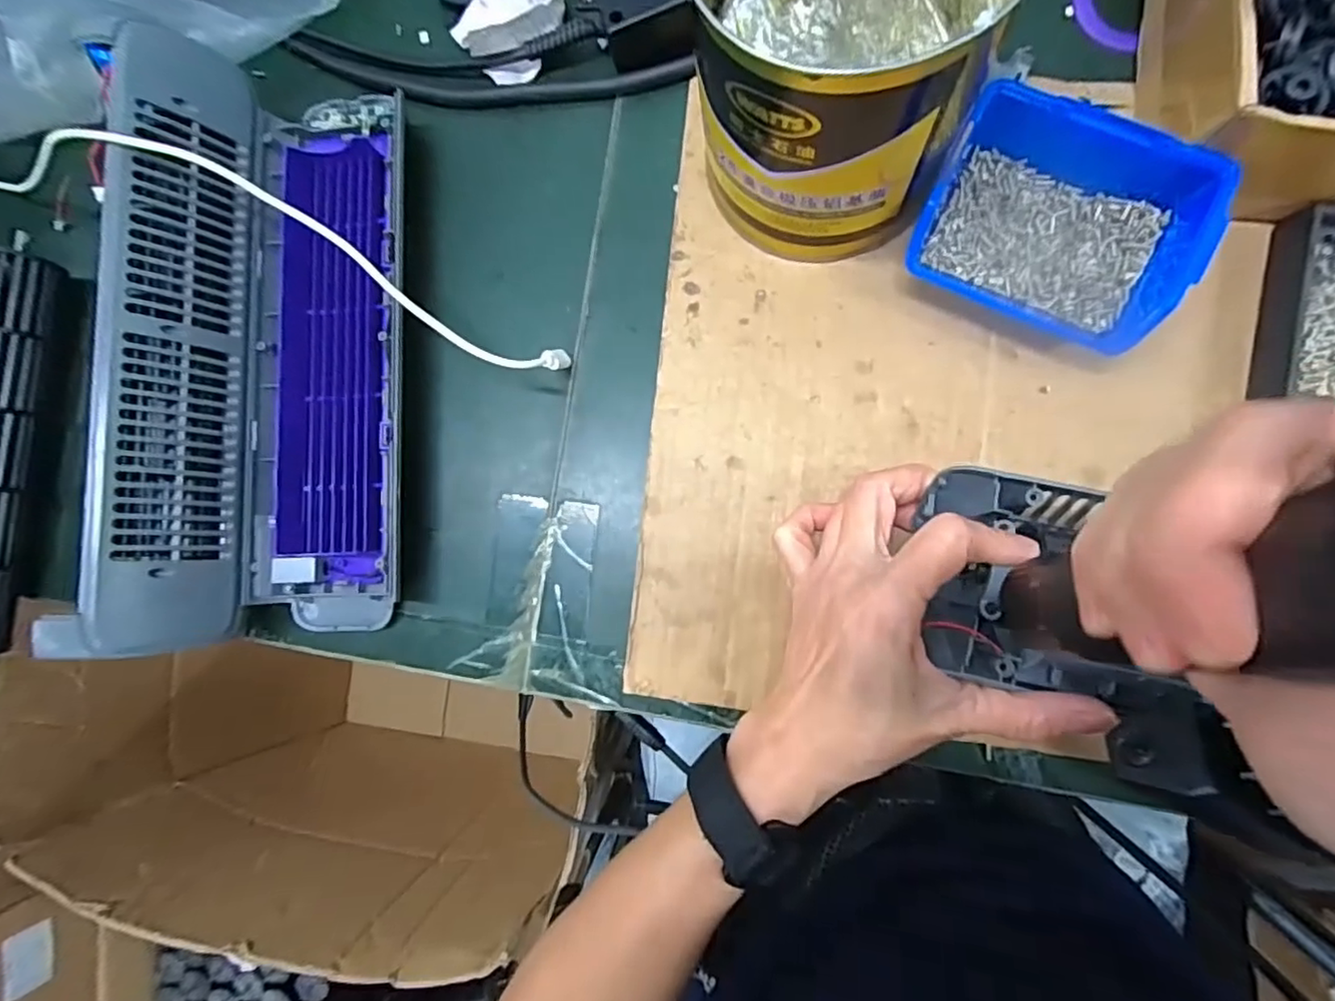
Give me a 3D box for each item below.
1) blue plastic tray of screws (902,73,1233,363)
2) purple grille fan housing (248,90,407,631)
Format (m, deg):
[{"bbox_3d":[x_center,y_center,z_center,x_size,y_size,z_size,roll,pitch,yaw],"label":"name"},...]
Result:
[{"bbox_3d":[0.175,-0.124,0.285,0.111,0.045,0.091,29,91,8],"label":"blue plastic tray of screws"},{"bbox_3d":[-0.177,-0.079,0.337,0.076,0.032,0.287,-1,86,7],"label":"purple grille fan housing"}]

